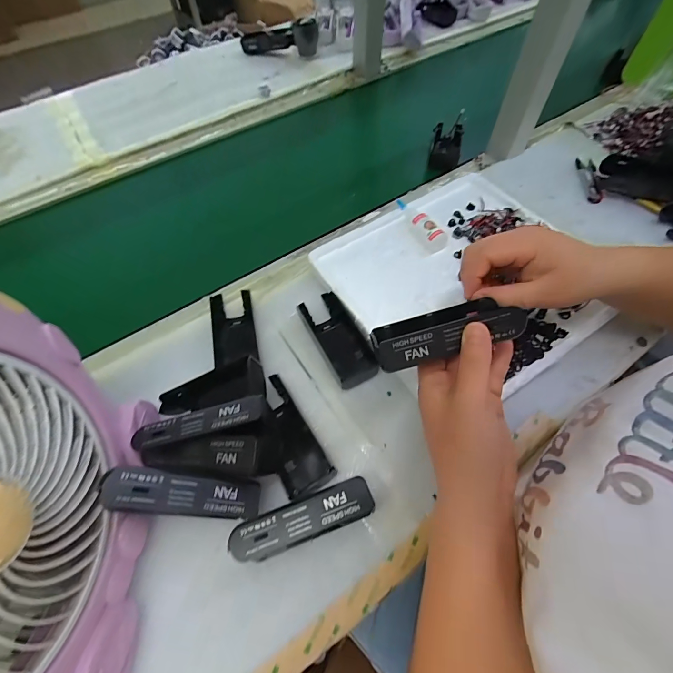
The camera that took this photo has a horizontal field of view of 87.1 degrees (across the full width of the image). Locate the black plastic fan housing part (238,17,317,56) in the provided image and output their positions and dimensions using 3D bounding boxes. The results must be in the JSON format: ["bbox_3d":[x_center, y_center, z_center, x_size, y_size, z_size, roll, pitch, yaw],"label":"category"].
[{"bbox_3d":[-0.114,-0.584,0.693,0.151,0.069,0.033,12,62,10],"label":"black plastic fan housing part"}]

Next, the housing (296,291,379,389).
[{"bbox_3d":[0.003,0.001,0.369,0.043,0.018,0.103,-26,61,-14],"label":"housing"}]

